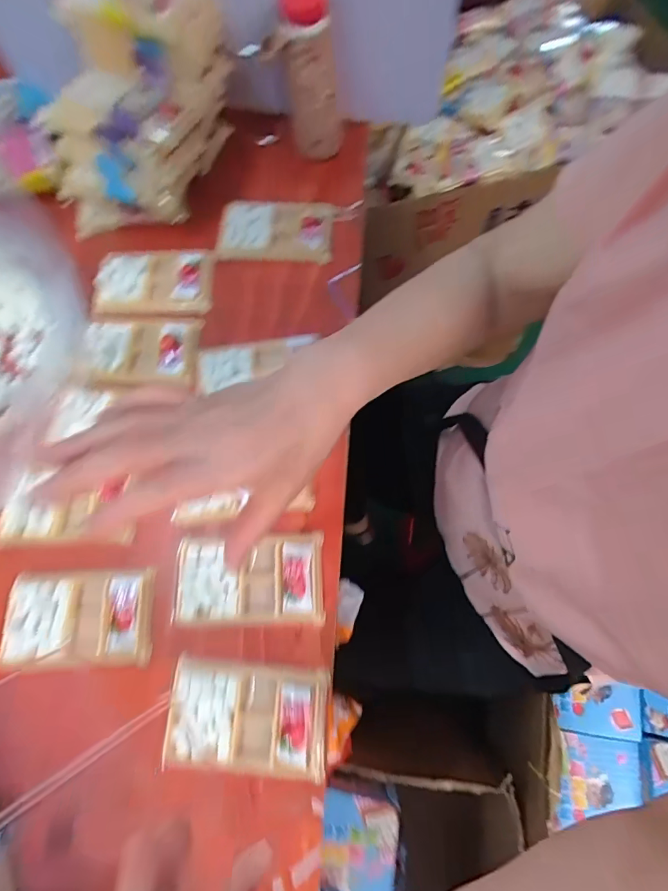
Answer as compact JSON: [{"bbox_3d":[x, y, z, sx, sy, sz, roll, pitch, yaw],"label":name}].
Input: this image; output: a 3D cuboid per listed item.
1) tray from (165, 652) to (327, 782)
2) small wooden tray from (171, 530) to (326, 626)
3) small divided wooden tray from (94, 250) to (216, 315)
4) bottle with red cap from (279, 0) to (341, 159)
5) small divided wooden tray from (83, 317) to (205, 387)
[{"bbox_3d":[-0.073,0.230,0.357,0.133,0.012,0.081,3,73,4],"label":"tray"},{"bbox_3d":[-0.079,0.123,0.389,0.136,0.011,0.078,-3,72,2],"label":"small wooden tray"},{"bbox_3d":[-0.212,-0.197,0.496,0.140,0.018,0.092,-5,72,1],"label":"small divided wooden tray"},{"bbox_3d":[-0.025,-0.415,0.478,0.060,0.149,0.048,-4,72,2],"label":"bottle with red cap"},{"bbox_3d":[-0.214,-0.109,0.466,0.128,0.013,0.089,1,73,4],"label":"small divided wooden tray"}]

